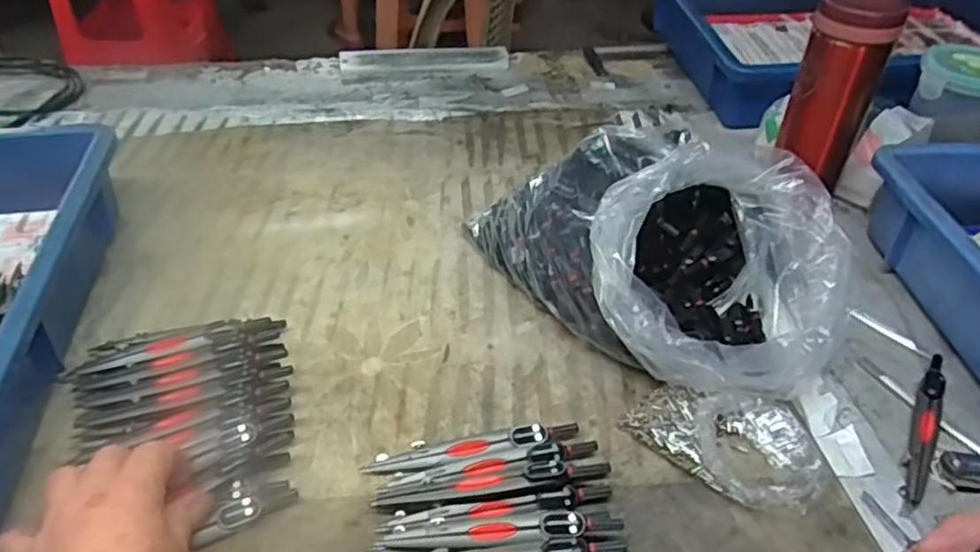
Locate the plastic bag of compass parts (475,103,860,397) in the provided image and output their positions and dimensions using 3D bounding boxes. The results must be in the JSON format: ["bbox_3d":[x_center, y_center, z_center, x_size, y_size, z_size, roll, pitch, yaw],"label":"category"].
[{"bbox_3d":[0.131,-0.026,0.502,0.187,0.109,0.248,-22,47,-24],"label":"plastic bag of compass parts"}]

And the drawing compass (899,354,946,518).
[{"bbox_3d":[0.278,0.097,0.442,0.014,0.011,0.137,25,46,23],"label":"drawing compass"}]

